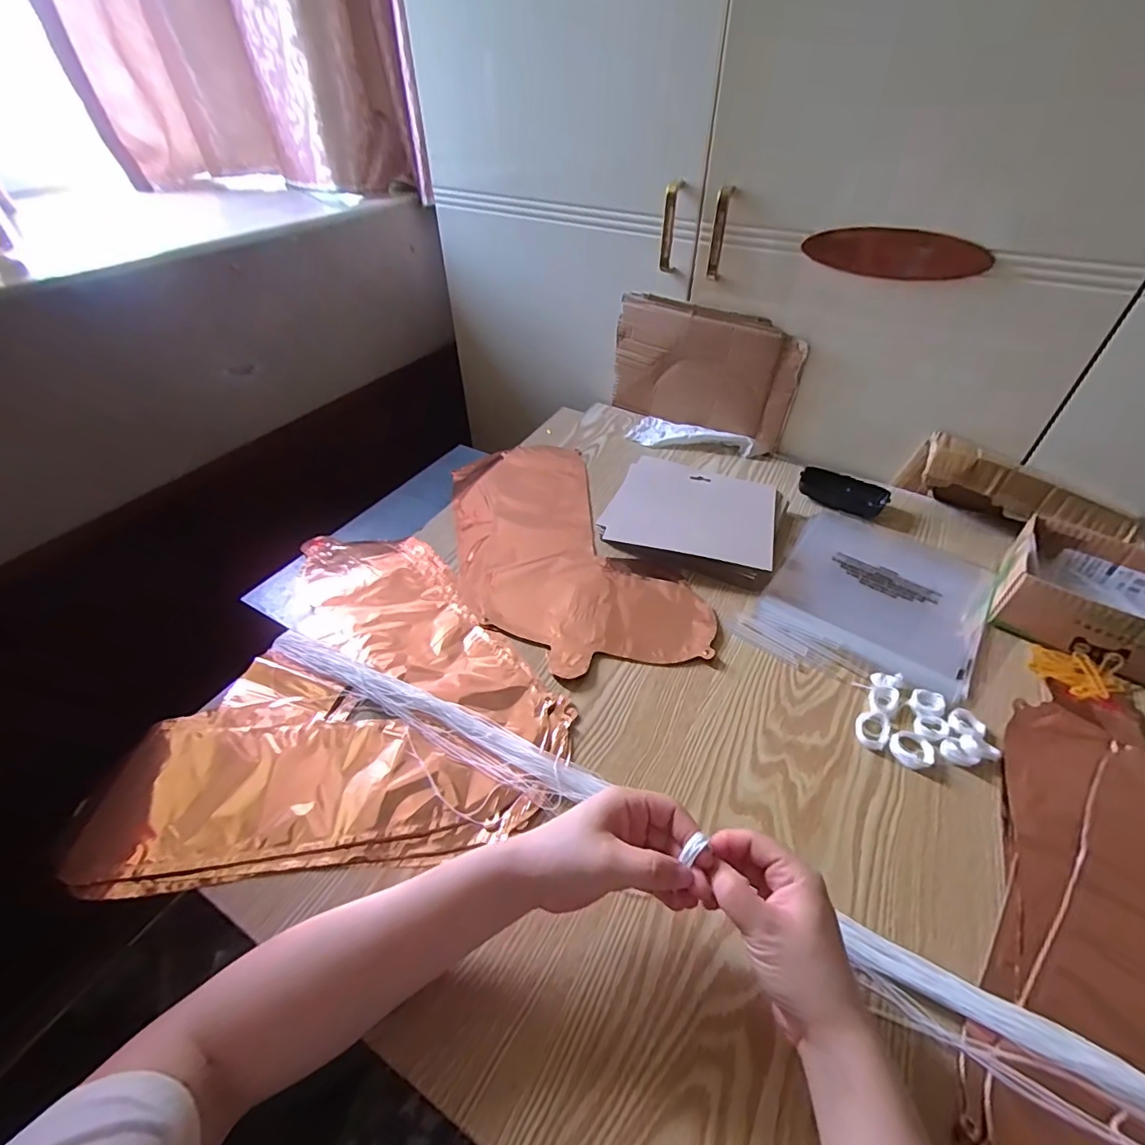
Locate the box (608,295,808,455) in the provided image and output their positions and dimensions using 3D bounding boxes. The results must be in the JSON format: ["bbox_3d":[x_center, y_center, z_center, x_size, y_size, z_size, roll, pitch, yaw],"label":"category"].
[{"bbox_3d":[0.189,-0.295,0.788,0.275,0.174,0.031,28,51,25],"label":"box"}]

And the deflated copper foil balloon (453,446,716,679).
[{"bbox_3d":[-0.021,-0.038,0.654,0.231,0.015,0.411,-13,46,-13],"label":"deflated copper foil balloon"}]

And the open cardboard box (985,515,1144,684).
[{"bbox_3d":[0.543,0.030,0.534,0.182,0.068,0.144,29,51,26],"label":"open cardboard box"}]

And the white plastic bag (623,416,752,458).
[{"bbox_3d":[0.179,-0.208,0.808,0.181,0.024,0.073,23,49,21],"label":"white plastic bag"}]

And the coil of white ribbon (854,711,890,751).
[{"bbox_3d":[0.265,0.138,0.469,0.026,0.009,0.034,26,50,24],"label":"coil of white ribbon"}]

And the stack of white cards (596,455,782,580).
[{"bbox_3d":[0.154,-0.077,0.670,0.200,0.031,0.175,14,46,13],"label":"stack of white cards"}]

